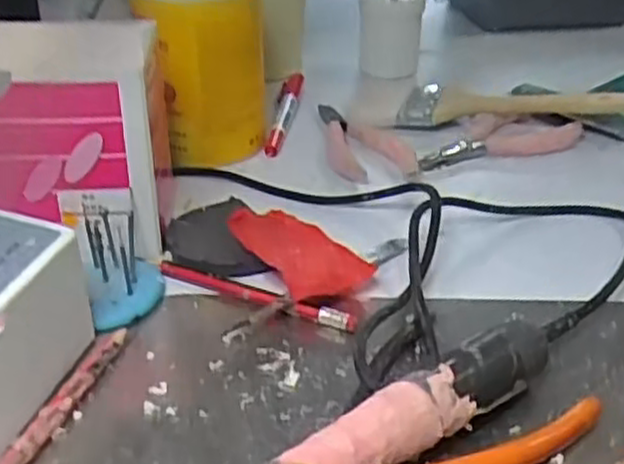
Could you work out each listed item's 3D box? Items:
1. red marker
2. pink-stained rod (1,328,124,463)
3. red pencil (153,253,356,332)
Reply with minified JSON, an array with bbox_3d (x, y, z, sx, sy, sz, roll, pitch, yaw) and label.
[{"bbox_3d":[-0.020,-0.089,0.576,0.016,0.014,0.139,3,30,3],"label":"red marker"},{"bbox_3d":[-0.103,0.073,0.301,0.009,0.009,0.110,9,31,14],"label":"pink-stained rod"},{"bbox_3d":[-0.031,0.030,0.383,0.114,0.009,0.010,16,33,24],"label":"red pencil"}]

